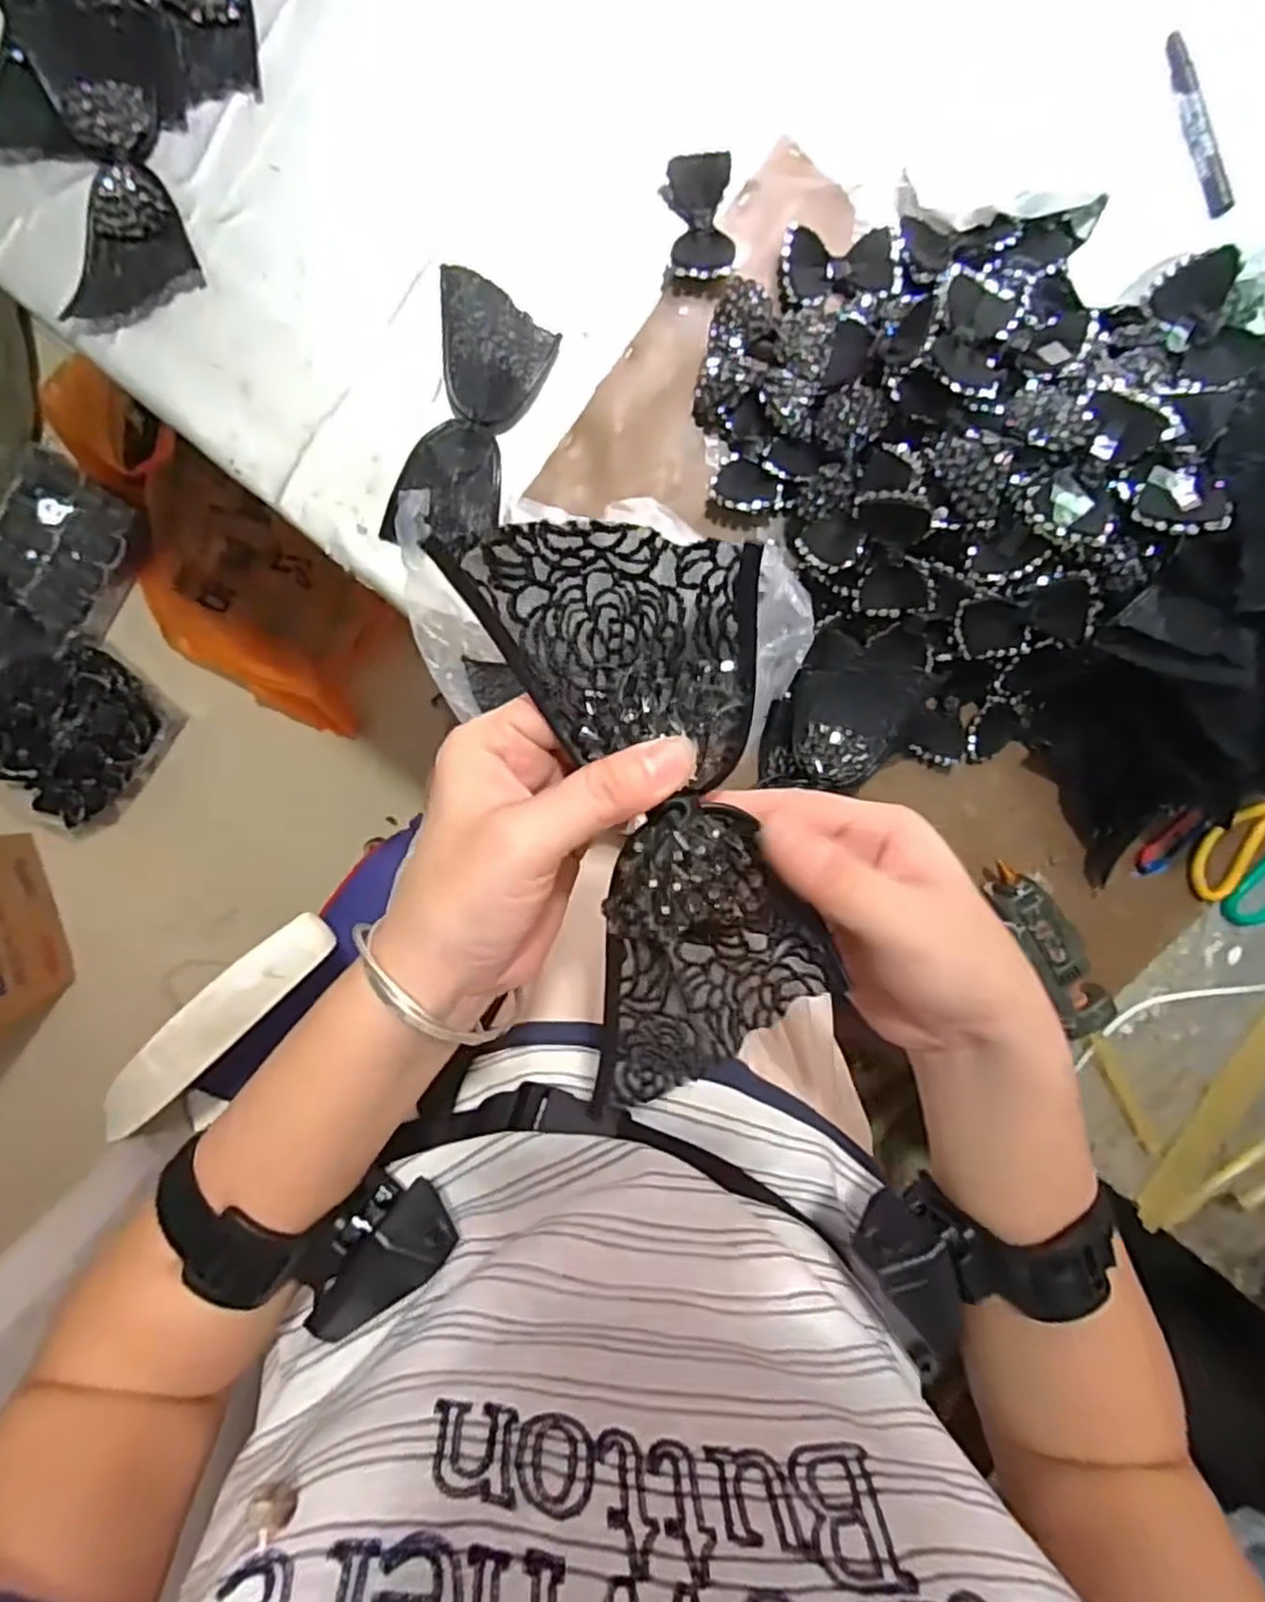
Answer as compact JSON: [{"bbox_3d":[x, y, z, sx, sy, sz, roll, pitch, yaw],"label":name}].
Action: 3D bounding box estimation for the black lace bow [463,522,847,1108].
[{"bbox_3d":[0.014,0.008,0.254,0.086,0.022,0.197,-11,105,-1],"label":"black lace bow"}]

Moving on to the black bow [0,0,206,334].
[{"bbox_3d":[-0.365,-0.455,0.522,0.099,0.033,0.205,-5,100,-2],"label":"black bow"}]

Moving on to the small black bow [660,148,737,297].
[{"bbox_3d":[0.049,-0.431,0.555,0.050,0.020,0.090,-4,100,-2],"label":"small black bow"}]

